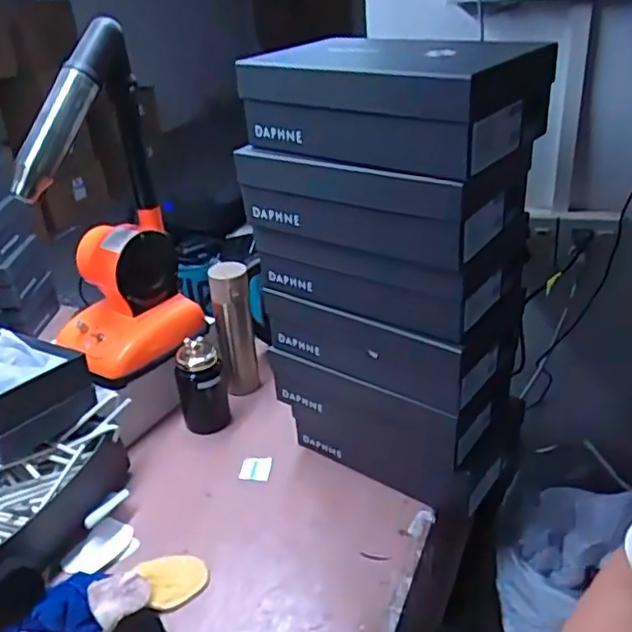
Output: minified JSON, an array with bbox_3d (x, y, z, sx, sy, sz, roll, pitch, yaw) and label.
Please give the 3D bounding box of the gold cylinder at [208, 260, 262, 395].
[{"bbox_3d":[-0.141,0.028,1.112,0.066,0.245,0.059,-5,30,-1],"label":"gold cylinder"}]

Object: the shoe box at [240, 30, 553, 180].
[{"bbox_3d":[0.093,-0.255,0.731,0.299,0.100,0.219,19,37,34],"label":"shoe box"}]

